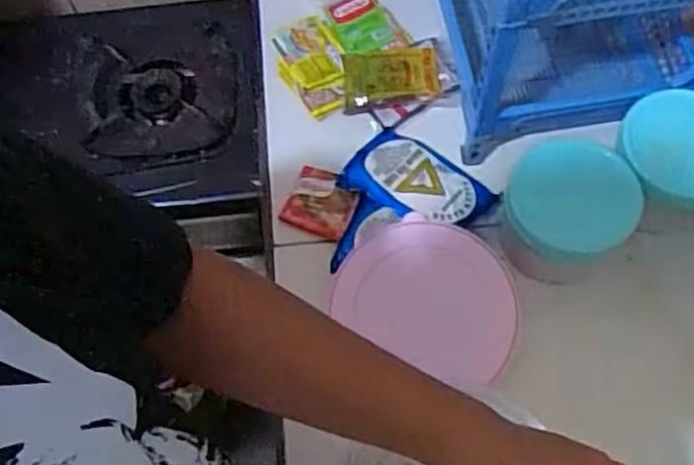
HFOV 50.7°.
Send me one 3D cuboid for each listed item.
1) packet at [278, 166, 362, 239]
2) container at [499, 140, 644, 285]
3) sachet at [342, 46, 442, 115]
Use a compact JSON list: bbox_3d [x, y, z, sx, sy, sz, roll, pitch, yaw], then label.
[{"bbox_3d":[-0.028,-0.033,0.824,0.085,0.012,0.073,22,81,25],"label":"packet"},{"bbox_3d":[0.226,-0.028,0.765,0.113,0.105,0.123,5,65,4],"label":"container"},{"bbox_3d":[0.053,-0.183,0.871,0.111,0.025,0.072,-5,86,-2],"label":"sachet"}]

